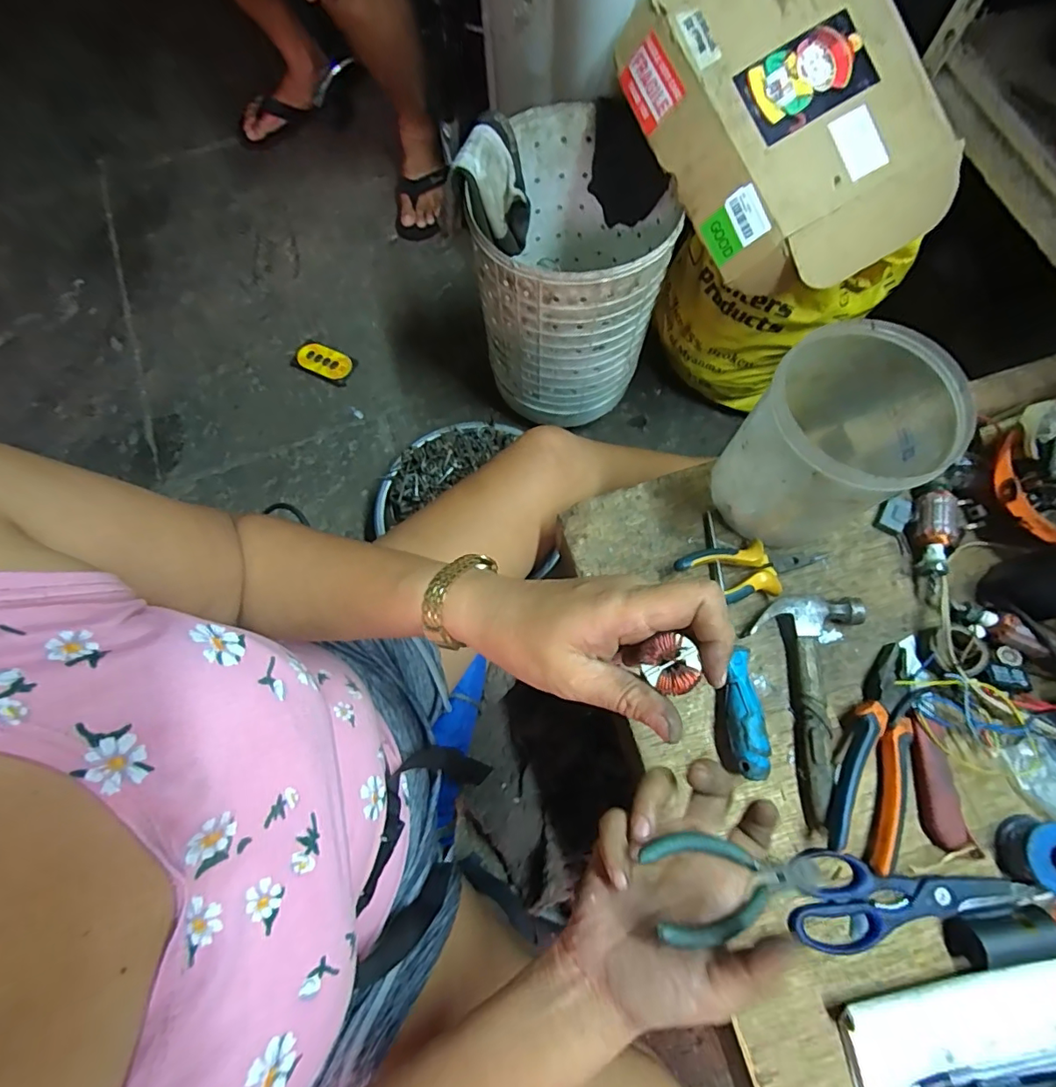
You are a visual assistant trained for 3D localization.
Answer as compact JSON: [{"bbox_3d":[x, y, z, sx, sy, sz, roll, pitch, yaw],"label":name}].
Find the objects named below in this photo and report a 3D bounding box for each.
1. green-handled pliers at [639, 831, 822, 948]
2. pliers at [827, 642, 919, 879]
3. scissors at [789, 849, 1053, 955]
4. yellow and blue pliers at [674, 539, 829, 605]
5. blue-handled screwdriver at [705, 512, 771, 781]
[{"bbox_3d":[0.114,0.184,0.277,0.106,0.015,0.040,7,72,-19],"label":"green-handled pliers"},{"bbox_3d":[0.315,0.182,0.447,0.071,0.022,0.186,27,75,9],"label":"pliers"},{"bbox_3d":[0.318,0.300,0.422,0.195,0.013,0.072,4,73,2],"label":"scissors"},{"bbox_3d":[0.223,0.026,0.509,0.150,0.028,0.056,-12,73,-3],"label":"yellow and blue pliers"},{"bbox_3d":[0.194,0.085,0.485,0.031,0.038,0.246,1,73,1],"label":"blue-handled screwdriver"}]

